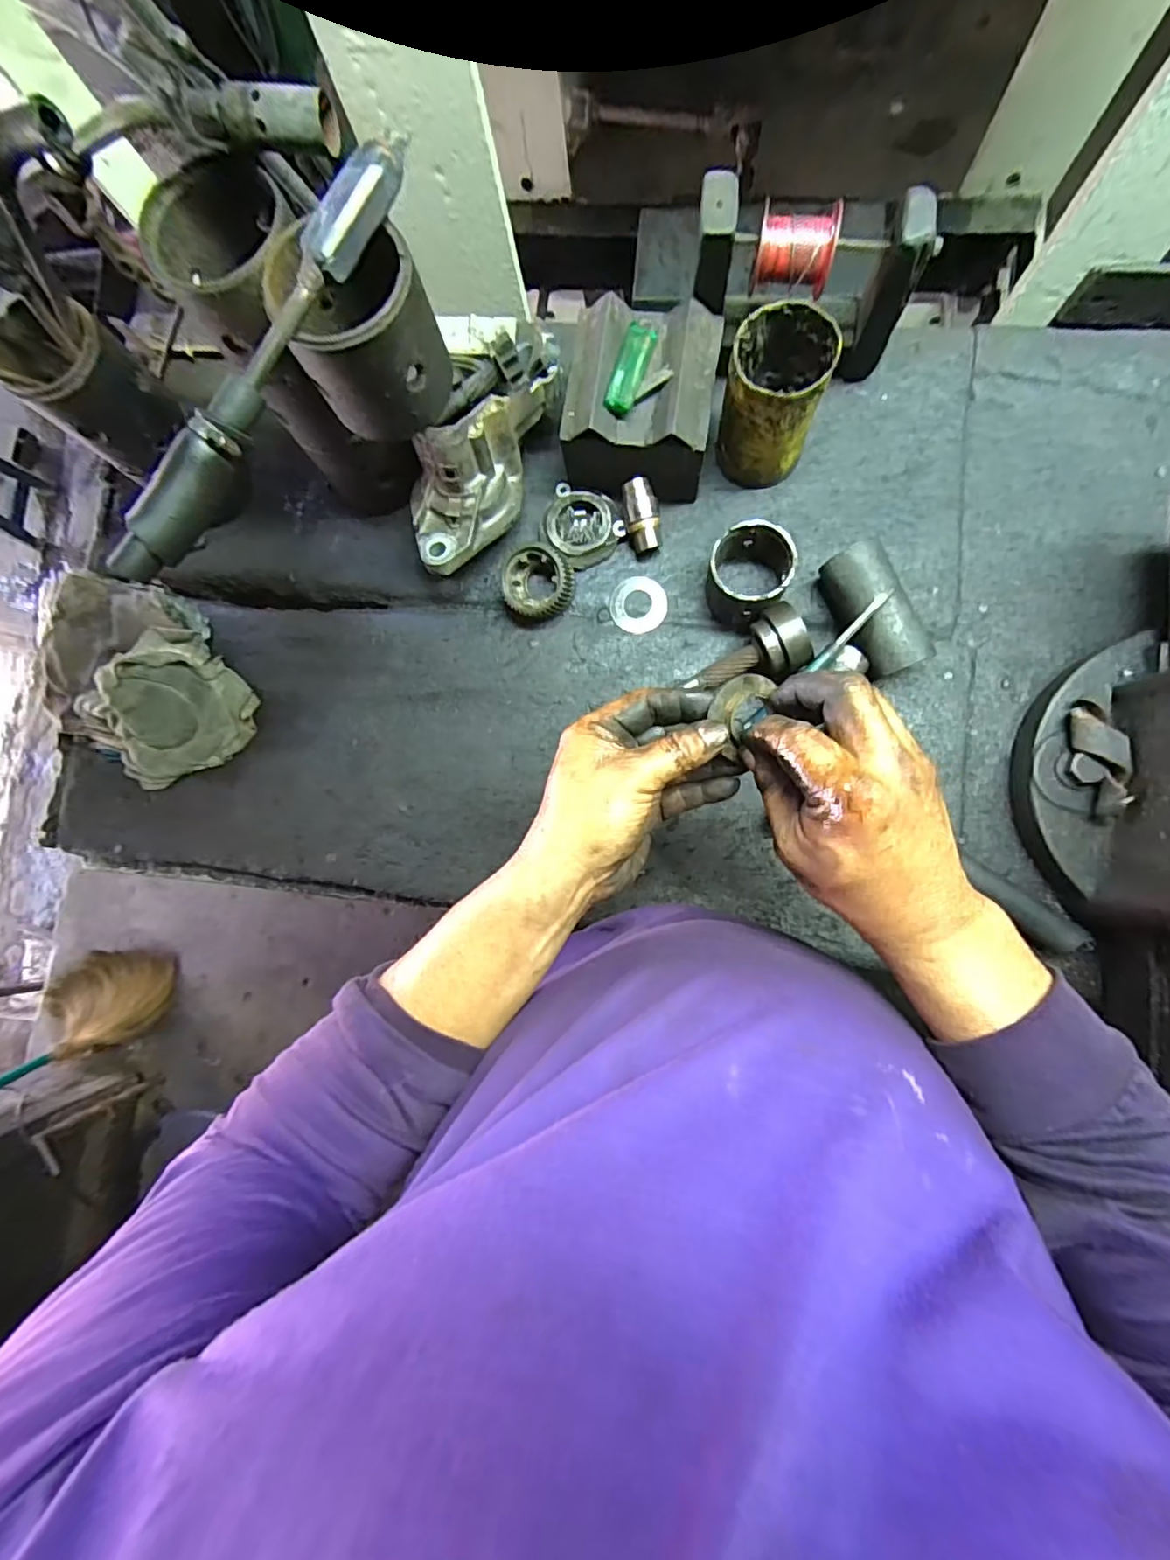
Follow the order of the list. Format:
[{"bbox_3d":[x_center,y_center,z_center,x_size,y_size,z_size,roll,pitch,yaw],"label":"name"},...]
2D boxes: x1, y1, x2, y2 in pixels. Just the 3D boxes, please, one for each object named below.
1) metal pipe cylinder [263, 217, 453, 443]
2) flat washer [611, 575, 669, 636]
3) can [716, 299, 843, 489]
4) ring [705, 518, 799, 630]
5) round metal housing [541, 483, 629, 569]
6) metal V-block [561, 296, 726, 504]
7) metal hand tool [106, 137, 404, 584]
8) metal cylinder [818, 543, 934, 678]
[{"bbox_3d":[-0.134,-0.276,0.356,0.088,0.081,0.072,-4,84,6],"label":"metal pipe cylinder"},{"bbox_3d":[0.050,-0.162,0.522,0.053,0.004,0.051,-1,84,6],"label":"flat washer"},{"bbox_3d":[0.155,-0.310,0.467,0.075,0.113,0.081,22,87,8],"label":"can"},{"bbox_3d":[0.140,-0.173,0.482,0.068,0.055,0.073,17,86,8],"label":"ring"},{"bbox_3d":[-0.004,-0.235,0.524,0.072,0.021,0.063,42,90,9],"label":"round metal housing"},{"bbox_3d":[0.049,-0.320,0.489,0.120,0.094,0.133,11,85,7],"label":"metal V-block"},{"bbox_3d":[-0.180,-0.225,0.316,0.028,0.038,0.265,35,89,8],"label":"metal hand tool"},{"bbox_3d":[0.242,-0.140,0.473,0.056,0.050,0.107,-23,82,3],"label":"metal cylinder"}]

